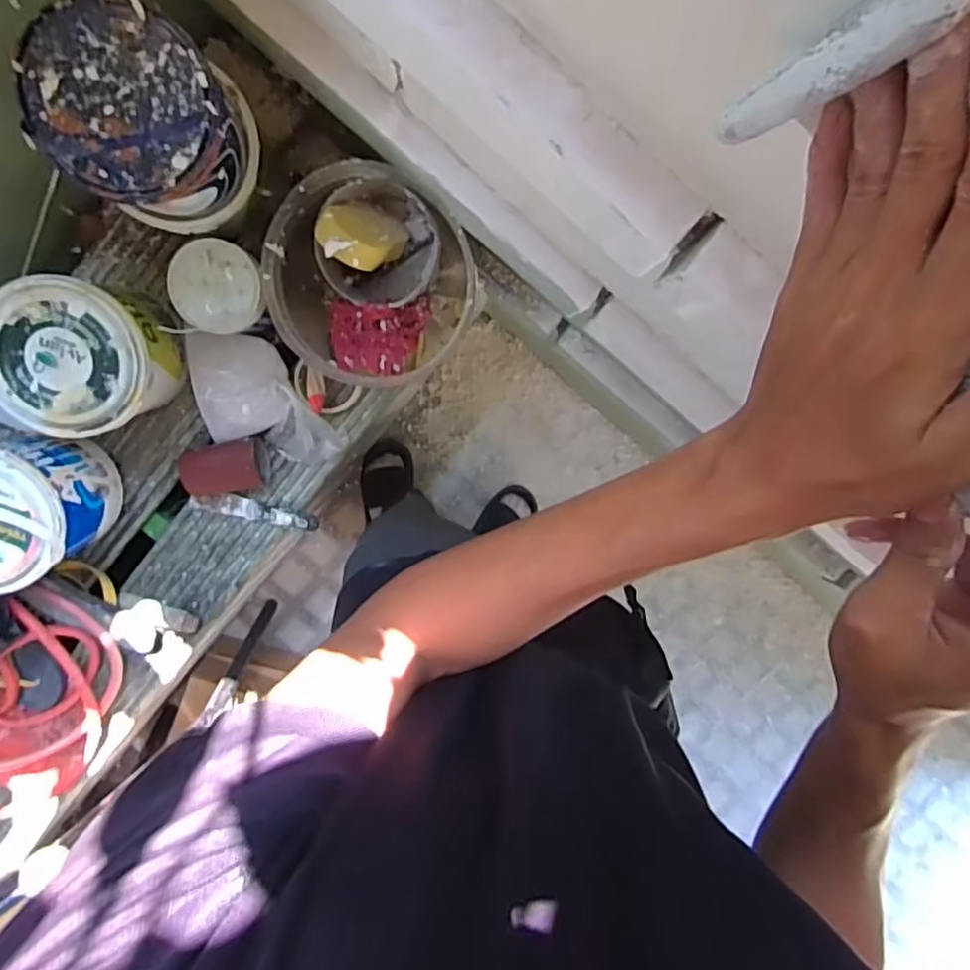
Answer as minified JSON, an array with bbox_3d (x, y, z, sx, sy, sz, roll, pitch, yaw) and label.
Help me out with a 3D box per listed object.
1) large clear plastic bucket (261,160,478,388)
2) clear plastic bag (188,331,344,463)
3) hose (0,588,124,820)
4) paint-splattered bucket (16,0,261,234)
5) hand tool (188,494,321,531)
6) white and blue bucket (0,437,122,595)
[{"bbox_3d":[-0.146,-0.256,0.828,0.236,0.210,0.220,0,99,-2],"label":"large clear plastic bucket"},{"bbox_3d":[-0.311,-0.121,0.909,0.220,0.099,0.155,12,98,-4],"label":"clear plastic bag"},{"bbox_3d":[-0.690,0.355,0.937,0.232,0.132,0.410,41,95,-7],"label":"hose"},{"bbox_3d":[-0.305,-0.333,0.622,0.145,0.200,0.140,0,99,-2],"label":"paint-splattered bucket"},{"bbox_3d":[-0.343,0.040,0.963,0.187,0.035,0.033,12,98,-4],"label":"hand tool"},{"bbox_3d":[-0.610,0.030,0.864,0.164,0.231,0.174,0,99,-2],"label":"white and blue bucket"}]

